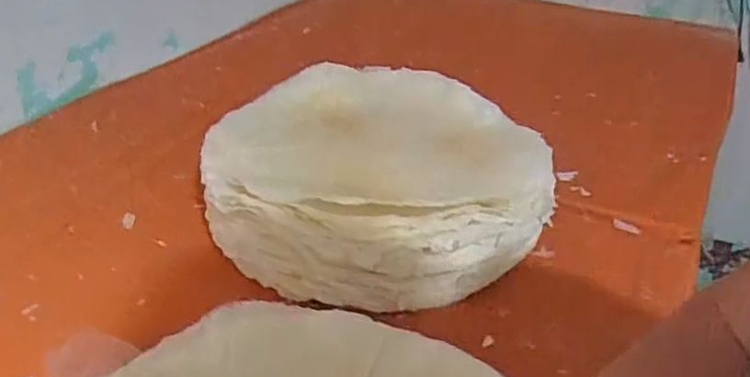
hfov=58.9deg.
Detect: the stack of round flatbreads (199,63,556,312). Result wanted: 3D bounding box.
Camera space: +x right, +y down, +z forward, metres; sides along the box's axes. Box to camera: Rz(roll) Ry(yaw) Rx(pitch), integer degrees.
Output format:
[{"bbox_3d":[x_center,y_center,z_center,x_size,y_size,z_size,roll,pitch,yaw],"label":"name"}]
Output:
[{"bbox_3d":[0.002,-0.015,0.673,0.328,0.107,0.259,-2,34,-7],"label":"stack of round flatbreads"}]

